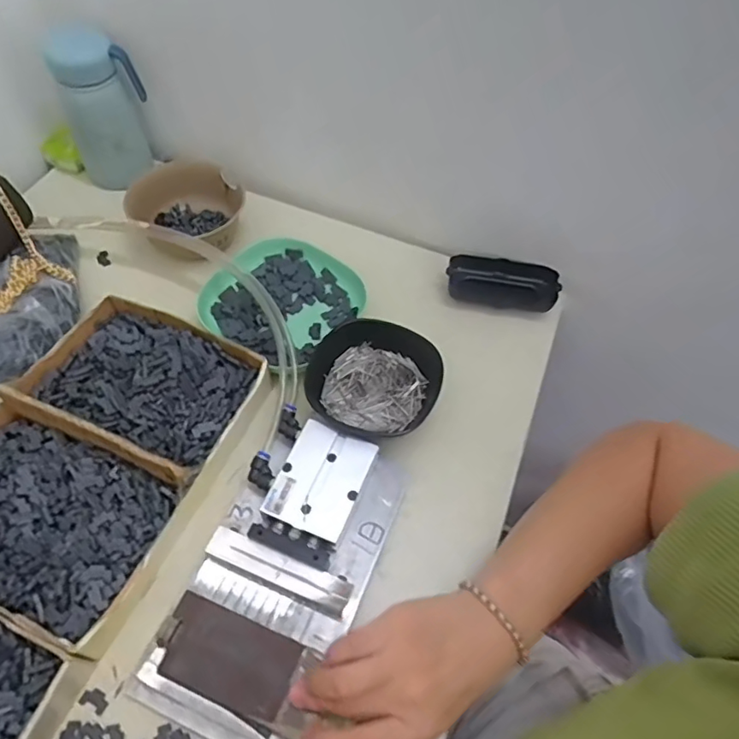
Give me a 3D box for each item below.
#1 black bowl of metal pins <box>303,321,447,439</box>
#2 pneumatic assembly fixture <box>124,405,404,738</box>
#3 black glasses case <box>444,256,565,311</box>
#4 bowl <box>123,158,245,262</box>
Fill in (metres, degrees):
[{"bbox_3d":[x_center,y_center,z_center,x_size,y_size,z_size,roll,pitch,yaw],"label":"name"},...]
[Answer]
[{"bbox_3d":[0.003,0.013,0.481,0.109,0.042,0.104,2,57,-2],"label":"black bowl of metal pins"},{"bbox_3d":[-0.061,0.140,0.394,0.112,0.030,0.214,23,61,11],"label":"pneumatic assembly fixture"},{"bbox_3d":[0.132,-0.087,0.553,0.105,0.030,0.047,11,57,4],"label":"black glasses case"},{"bbox_3d":[-0.176,-0.154,0.574,0.113,0.065,0.119,2,57,-2],"label":"bowl"}]

